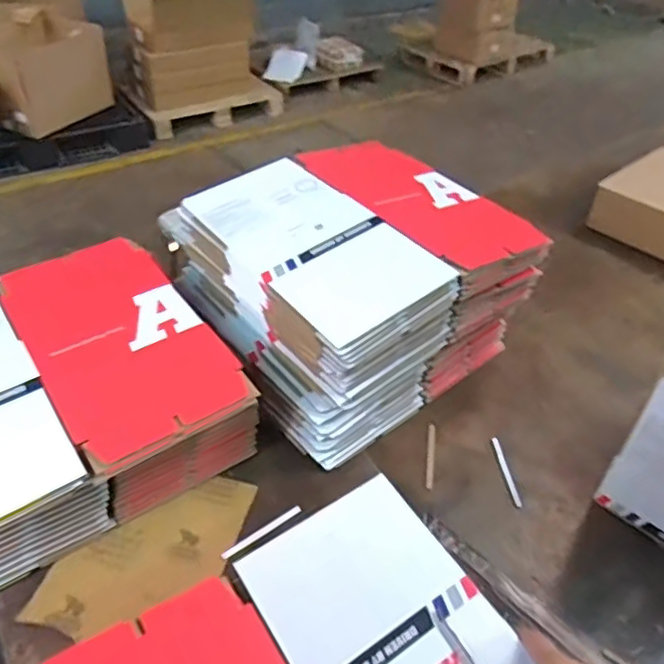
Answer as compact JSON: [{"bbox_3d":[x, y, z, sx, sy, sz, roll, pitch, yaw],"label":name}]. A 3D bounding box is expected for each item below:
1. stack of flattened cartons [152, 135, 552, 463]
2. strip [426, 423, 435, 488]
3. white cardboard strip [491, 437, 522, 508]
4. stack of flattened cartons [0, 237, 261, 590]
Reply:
[{"bbox_3d":[0.025,-0.067,0.805,0.351,0.234,0.331,-27,49,-29],"label":"stack of flattened cartons"},{"bbox_3d":[0.120,0.148,0.731,0.009,0.005,0.096,6,40,6],"label":"strip"},{"bbox_3d":[0.207,0.164,0.713,0.009,0.006,0.094,-3,40,-5],"label":"white cardboard strip"},{"bbox_3d":[-0.306,0.081,0.673,0.357,0.166,0.342,-25,48,-27],"label":"stack of flattened cartons"}]

